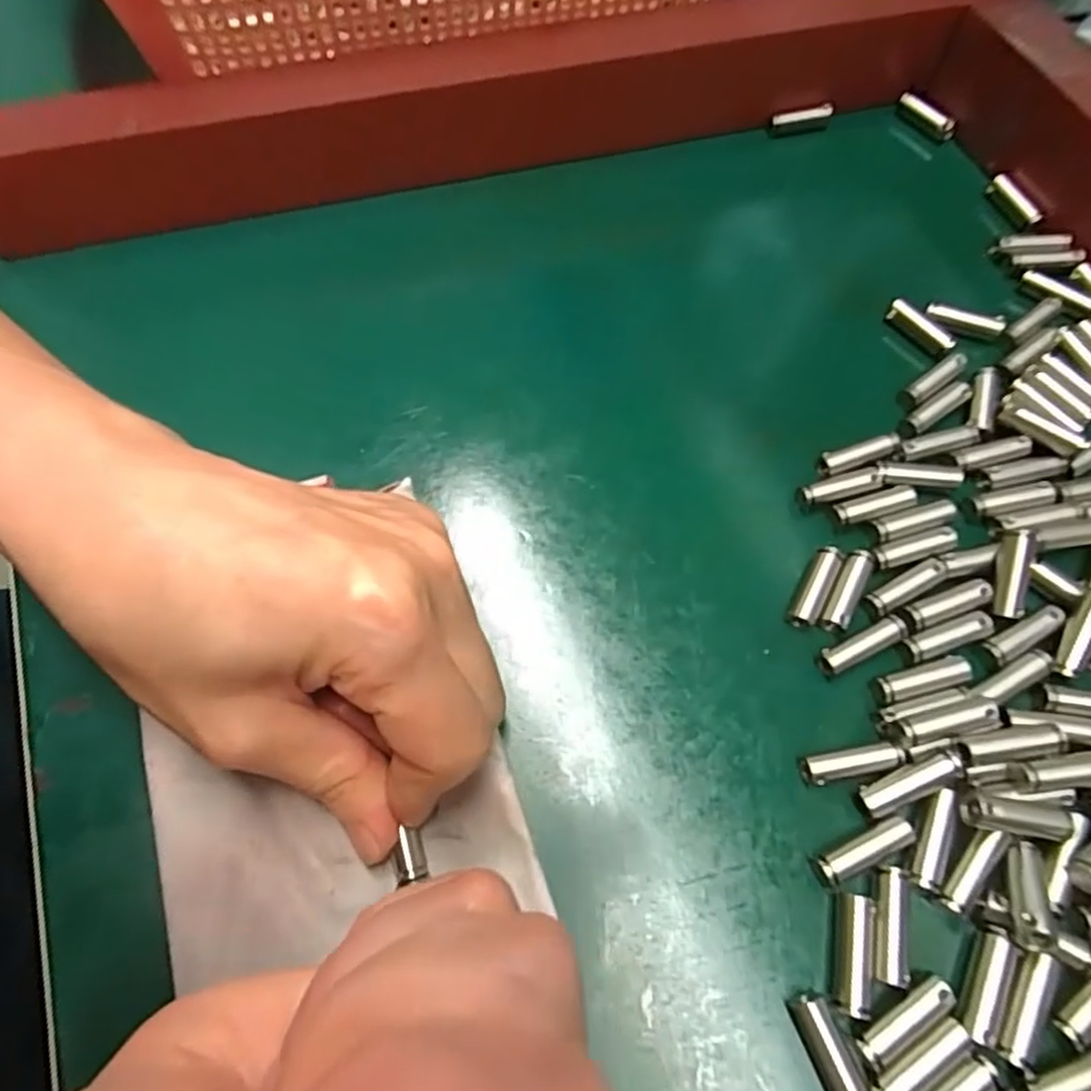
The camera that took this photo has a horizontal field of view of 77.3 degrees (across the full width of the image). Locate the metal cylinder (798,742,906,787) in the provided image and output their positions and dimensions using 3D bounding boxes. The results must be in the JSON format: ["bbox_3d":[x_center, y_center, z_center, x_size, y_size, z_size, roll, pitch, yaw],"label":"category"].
[{"bbox_3d":[0.079,0.056,0.175,0.025,0.005,0.007,-9,67,-2],"label":"metal cylinder"}]

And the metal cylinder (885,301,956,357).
[{"bbox_3d":[0.128,-0.074,0.233,0.006,0.008,0.024,-35,71,-12],"label":"metal cylinder"}]

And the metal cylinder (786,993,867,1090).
[{"bbox_3d":[0.062,0.113,0.150,0.008,0.008,0.024,-18,68,-5],"label":"metal cylinder"}]

